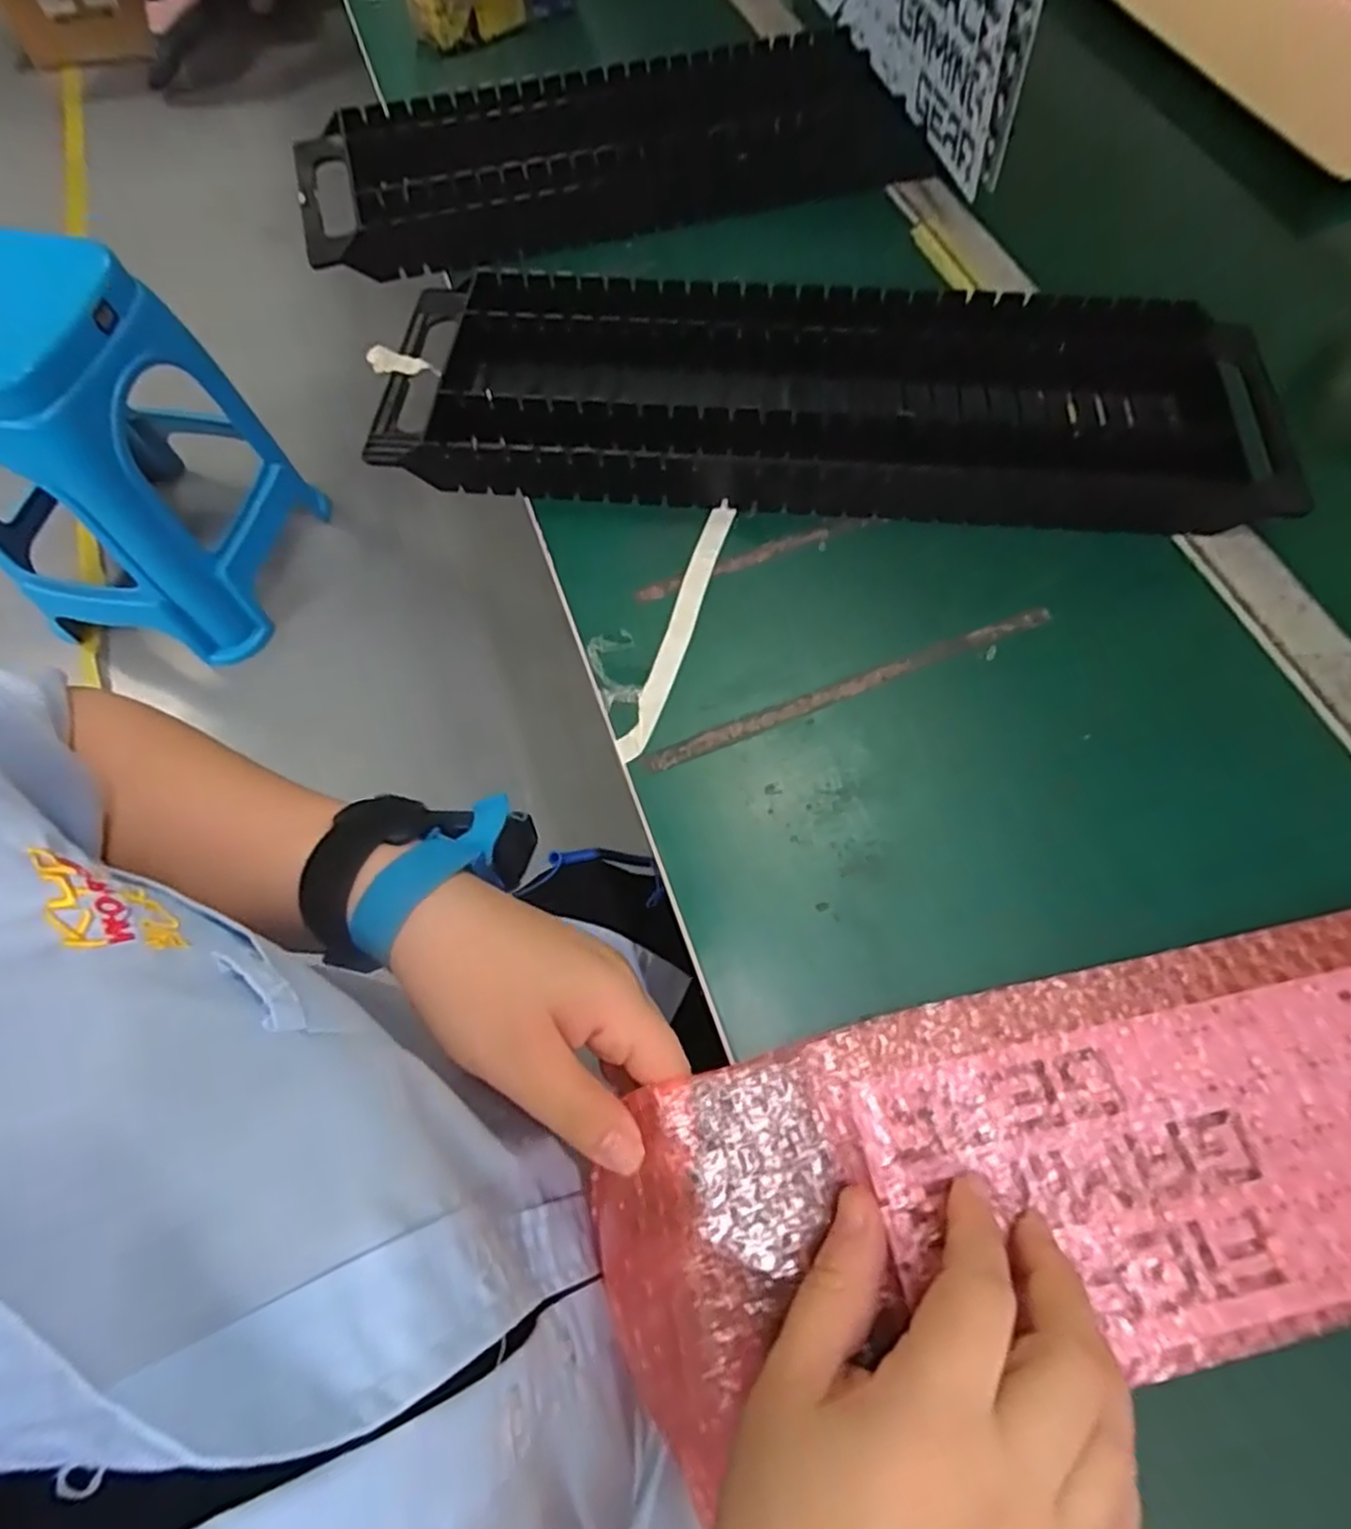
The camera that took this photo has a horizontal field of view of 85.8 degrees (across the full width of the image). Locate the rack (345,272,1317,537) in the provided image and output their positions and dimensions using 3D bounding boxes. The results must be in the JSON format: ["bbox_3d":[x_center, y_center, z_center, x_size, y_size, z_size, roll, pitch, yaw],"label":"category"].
[{"bbox_3d":[0.074,-0.194,0.395,0.462,0.053,0.145,5,67,3],"label":"rack"}]

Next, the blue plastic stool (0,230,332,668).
[{"bbox_3d":[-0.848,-0.471,1.081,0.378,0.453,0.386,10,66,5],"label":"blue plastic stool"}]

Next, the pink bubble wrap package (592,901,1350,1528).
[{"bbox_3d":[0.159,0.133,0.257,0.368,0.029,0.121,-10,66,-1],"label":"pink bubble wrap package"}]

